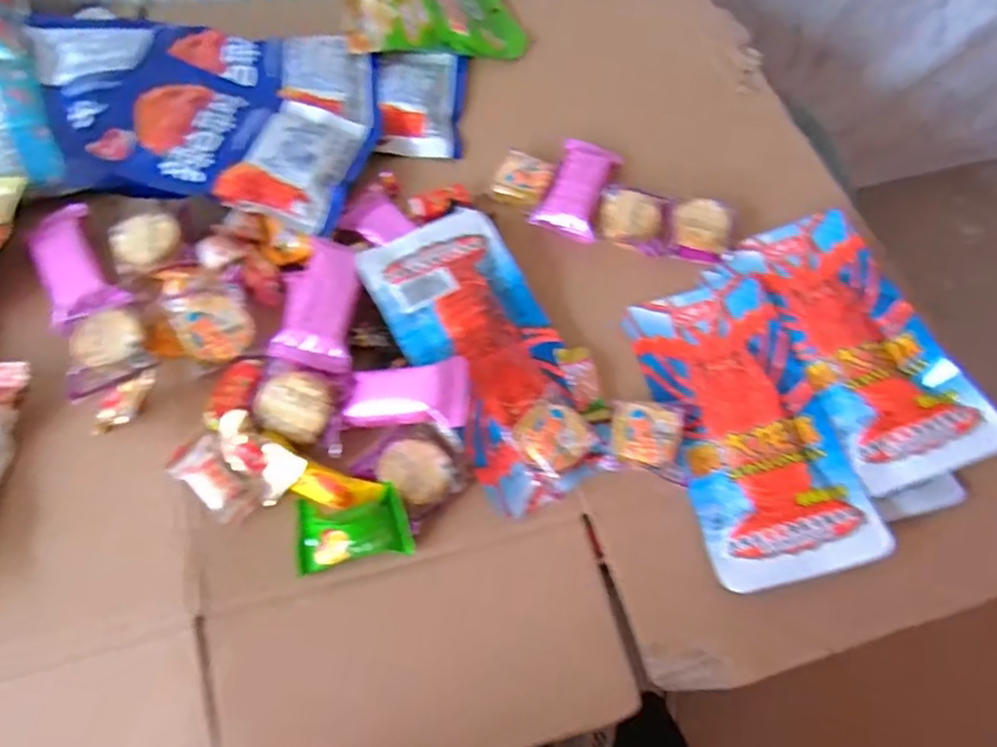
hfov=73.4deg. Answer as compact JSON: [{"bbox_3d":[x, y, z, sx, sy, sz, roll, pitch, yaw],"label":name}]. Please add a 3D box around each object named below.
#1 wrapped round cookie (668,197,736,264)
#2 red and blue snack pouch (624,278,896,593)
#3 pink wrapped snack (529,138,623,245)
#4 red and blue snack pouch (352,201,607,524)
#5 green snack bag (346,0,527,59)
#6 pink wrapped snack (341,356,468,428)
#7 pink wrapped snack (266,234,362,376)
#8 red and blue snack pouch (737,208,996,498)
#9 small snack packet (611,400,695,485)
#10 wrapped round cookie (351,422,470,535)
[{"bbox_3d":[0.148,-0.105,0.490,0.043,0.021,0.045,15,62,6],"label":"wrapped round cookie"},{"bbox_3d":[0.157,0.031,0.428,0.095,0.025,0.198,-10,63,-7],"label":"red and blue snack pouch"},{"bbox_3d":[0.060,-0.138,0.505,0.045,0.016,0.085,18,63,8],"label":"pink wrapped snack"},{"bbox_3d":[-0.008,-0.017,0.429,0.094,0.037,0.198,-26,66,-15],"label":"red and blue snack pouch"},{"bbox_3d":[-0.061,-0.327,0.587,0.144,0.038,0.123,-11,63,-8],"label":"green snack bag"},{"bbox_3d":[-0.055,0.013,0.402,0.075,0.012,0.040,-5,61,15],"label":"pink wrapped snack"},{"bbox_3d":[-0.113,-0.045,0.428,0.045,0.019,0.089,4,62,0],"label":"pink wrapped snack"},{"bbox_3d":[0.238,-0.025,0.440,0.087,0.025,0.196,-13,63,-8],"label":"red and blue snack pouch"},{"bbox_3d":[0.096,0.041,0.415,0.051,0.021,0.046,8,62,2],"label":"small snack packet"},{"bbox_3d":[-0.048,0.055,0.394,0.052,0.018,0.054,38,67,17],"label":"wrapped round cookie"}]

